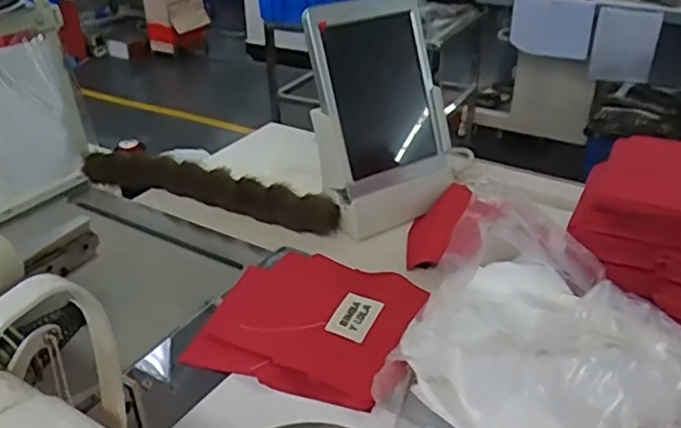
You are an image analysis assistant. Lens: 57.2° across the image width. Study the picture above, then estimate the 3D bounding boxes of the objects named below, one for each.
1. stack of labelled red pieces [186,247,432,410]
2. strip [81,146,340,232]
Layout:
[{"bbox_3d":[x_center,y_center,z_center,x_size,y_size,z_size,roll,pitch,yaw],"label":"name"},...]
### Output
[{"bbox_3d":[-0.023,0.088,0.554,0.166,0.015,0.172,10,32,17],"label":"stack of labelled red pieces"},{"bbox_3d":[-0.177,-0.040,0.769,0.381,0.032,0.042,15,34,24],"label":"strip"}]

